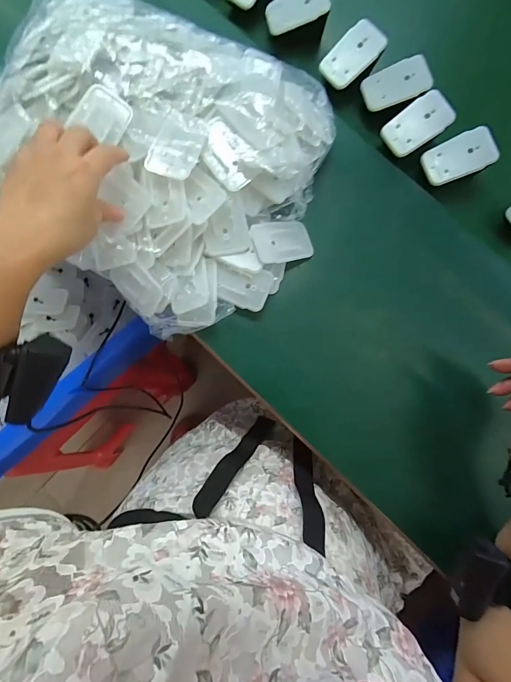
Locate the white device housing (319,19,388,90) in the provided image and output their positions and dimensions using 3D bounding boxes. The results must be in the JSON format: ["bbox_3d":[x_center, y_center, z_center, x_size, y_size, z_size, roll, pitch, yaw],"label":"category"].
[{"bbox_3d":[0.109,-0.321,0.398,0.070,0.006,0.046,-41,79,12],"label":"white device housing"}]

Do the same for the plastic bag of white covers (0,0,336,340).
[{"bbox_3d":[-0.103,-0.189,0.353,0.339,0.069,0.289,26,81,1],"label":"plastic bag of white covers"}]

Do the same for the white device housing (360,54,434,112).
[{"bbox_3d":[0.157,-0.287,0.395,0.070,0.007,0.044,-11,90,15],"label":"white device housing"}]

